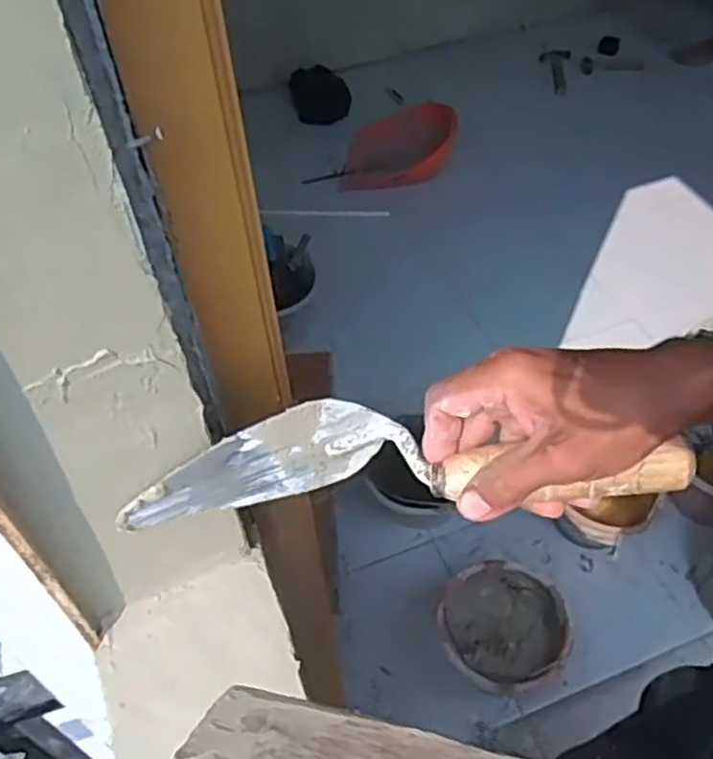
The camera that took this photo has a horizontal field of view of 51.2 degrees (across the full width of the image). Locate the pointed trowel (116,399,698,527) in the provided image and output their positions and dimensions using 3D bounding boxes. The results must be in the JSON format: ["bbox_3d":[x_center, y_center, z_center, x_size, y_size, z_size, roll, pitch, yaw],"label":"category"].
[{"bbox_3d":[0.019,0.051,0.417,0.290,0.086,0.059,-1,49,9],"label":"pointed trowel"}]

